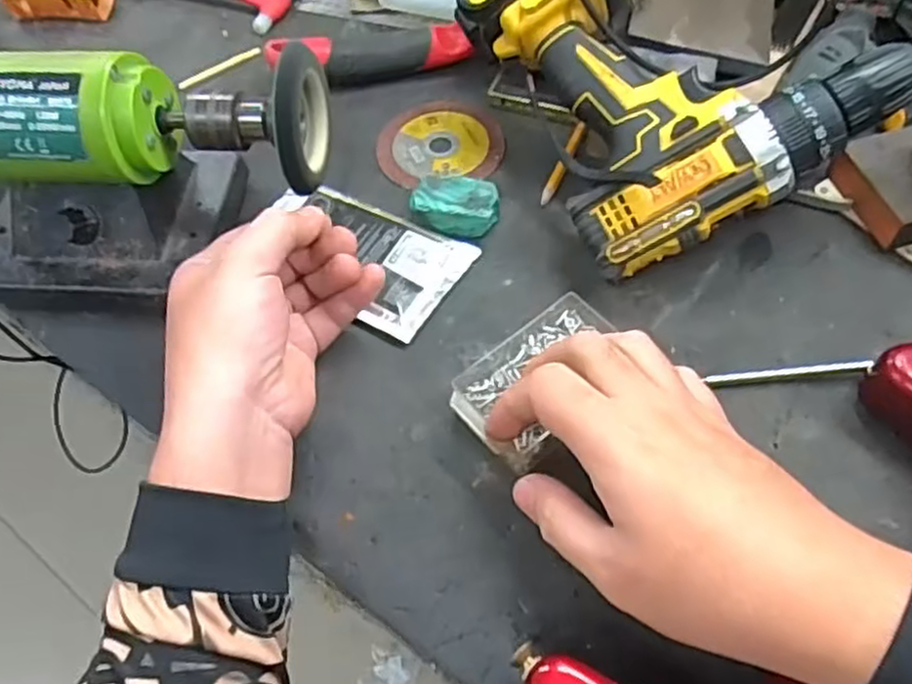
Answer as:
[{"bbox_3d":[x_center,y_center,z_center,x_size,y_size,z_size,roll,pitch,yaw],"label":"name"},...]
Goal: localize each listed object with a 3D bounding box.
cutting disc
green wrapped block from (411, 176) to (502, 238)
[{"bbox_3d":[-0.011,-0.142,0.516,0.087,0.004,0.080,-2,58,3],"label":"cutting disc"},{"bbox_3d":[0.001,-0.086,0.468,0.052,0.024,0.033,11,60,11],"label":"green wrapped block"}]

